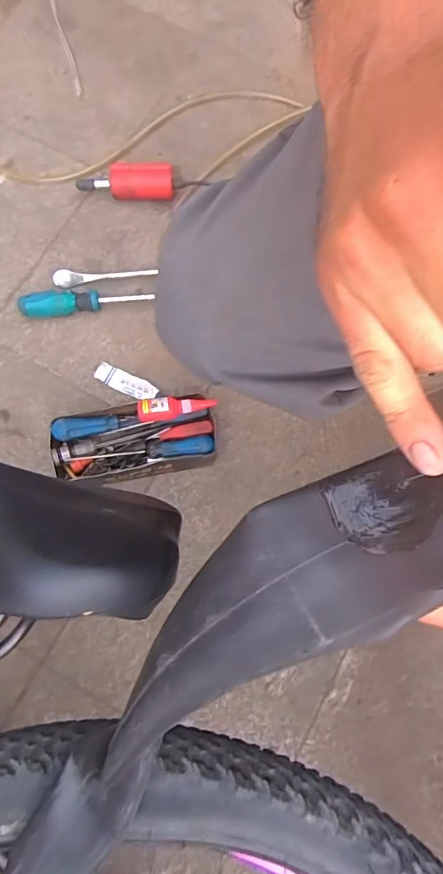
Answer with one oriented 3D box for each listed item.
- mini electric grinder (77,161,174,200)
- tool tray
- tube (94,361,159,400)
[{"bbox_3d":[-0.135,-0.357,0.718,0.134,0.041,0.040,-5,77,-3],"label":"mini electric grinder"},{"bbox_3d":[-0.105,0.001,0.622,0.194,0.060,0.091,-11,77,-4],"label":"tool tray"},{"bbox_3d":[-0.124,-0.071,0.665,0.087,0.011,0.027,26,79,4],"label":"tube"}]

